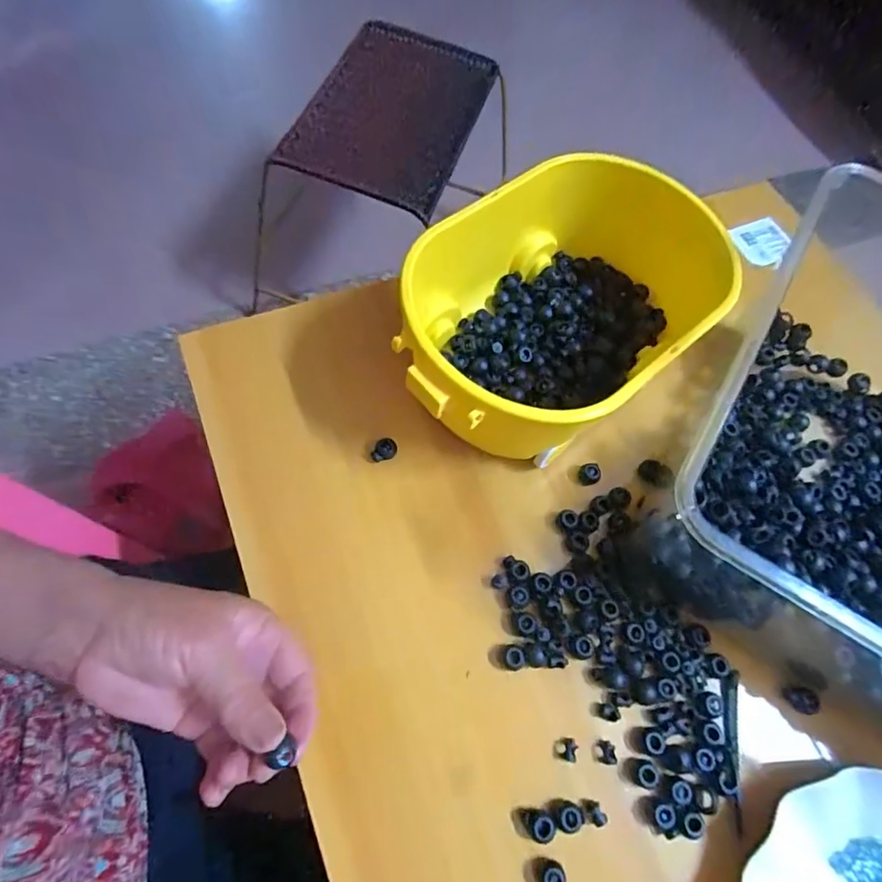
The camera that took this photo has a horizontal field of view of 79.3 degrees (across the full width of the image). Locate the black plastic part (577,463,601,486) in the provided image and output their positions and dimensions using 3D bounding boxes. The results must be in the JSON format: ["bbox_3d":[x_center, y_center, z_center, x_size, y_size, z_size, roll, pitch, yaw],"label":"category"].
[{"bbox_3d":[0.110,0.025,0.394,0.014,0.009,0.015,-15,65,-8],"label":"black plastic part"}]

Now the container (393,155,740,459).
[{"bbox_3d":[0.083,-0.089,0.386,0.249,0.113,0.176,-40,74,-13],"label":"container"}]

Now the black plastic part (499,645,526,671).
[{"bbox_3d":[0.046,0.138,0.339,0.015,0.010,0.015,2,67,-5],"label":"black plastic part"}]

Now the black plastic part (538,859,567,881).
[{"bbox_3d":[0.062,0.242,0.294,0.013,0.011,0.015,19,66,2],"label":"black plastic part"}]

